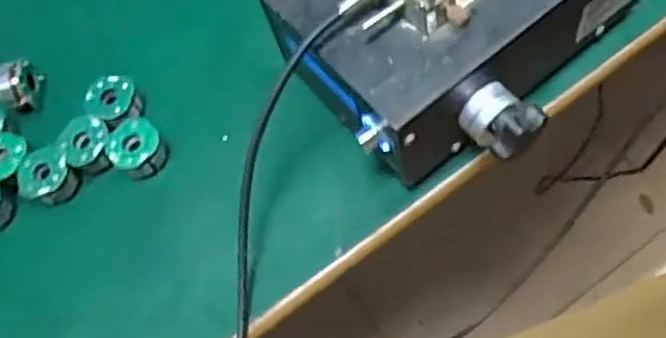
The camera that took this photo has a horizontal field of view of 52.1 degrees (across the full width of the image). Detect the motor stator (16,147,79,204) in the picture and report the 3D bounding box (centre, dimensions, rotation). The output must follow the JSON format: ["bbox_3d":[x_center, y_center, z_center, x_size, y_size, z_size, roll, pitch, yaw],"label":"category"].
[{"bbox_3d":[-0.175,0.005,0.414,0.031,0.021,0.032,-1,63,2],"label":"motor stator"}]

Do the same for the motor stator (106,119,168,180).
[{"bbox_3d":[-0.118,-0.010,0.412,0.038,0.021,0.031,40,71,20],"label":"motor stator"}]

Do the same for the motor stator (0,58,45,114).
[{"bbox_3d":[-0.205,-0.053,0.443,0.026,0.024,0.025,-12,63,-3],"label":"motor stator"}]

